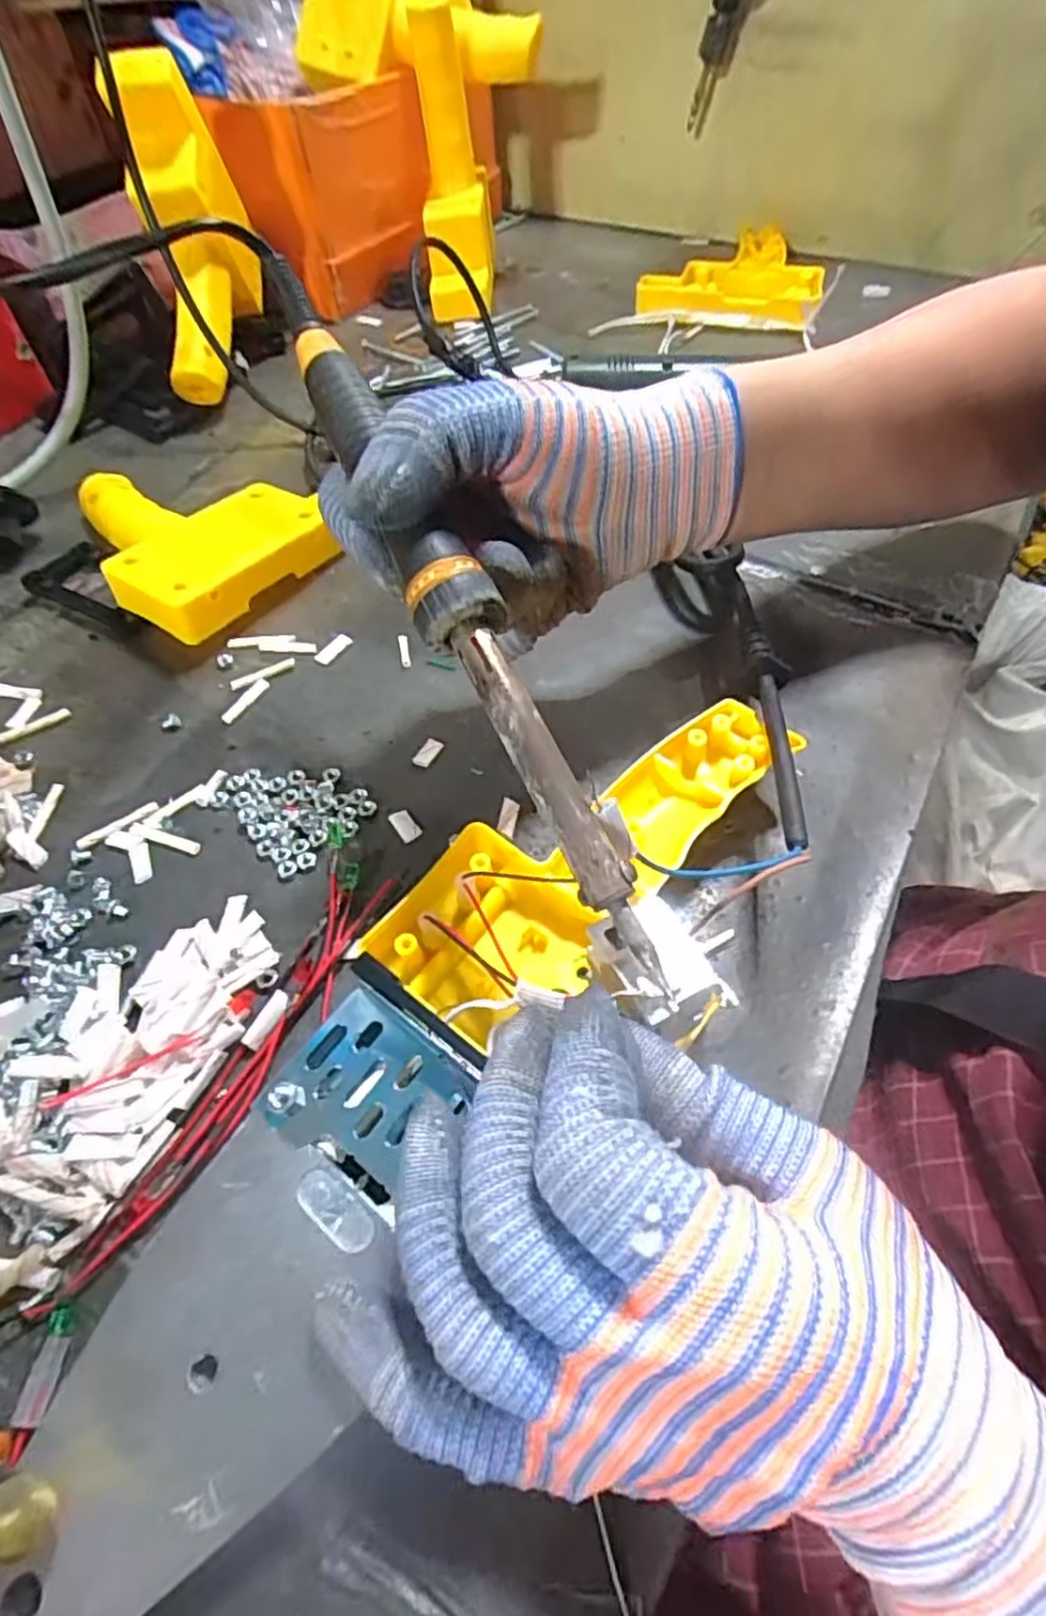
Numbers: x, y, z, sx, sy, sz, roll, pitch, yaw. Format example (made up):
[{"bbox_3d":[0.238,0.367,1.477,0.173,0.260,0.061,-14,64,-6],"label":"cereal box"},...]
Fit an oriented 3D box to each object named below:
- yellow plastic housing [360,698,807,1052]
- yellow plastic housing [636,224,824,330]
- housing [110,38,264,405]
[{"bbox_3d":[0.020,0.012,0.258,0.072,0.032,0.155,38,65,24],"label":"yellow plastic housing"},{"bbox_3d":[0.161,-0.414,0.547,0.122,0.021,0.154,12,57,10],"label":"yellow plastic housing"},{"bbox_3d":[-0.203,-0.349,0.439,0.058,0.143,0.135,-9,56,-4],"label":"housing"}]

